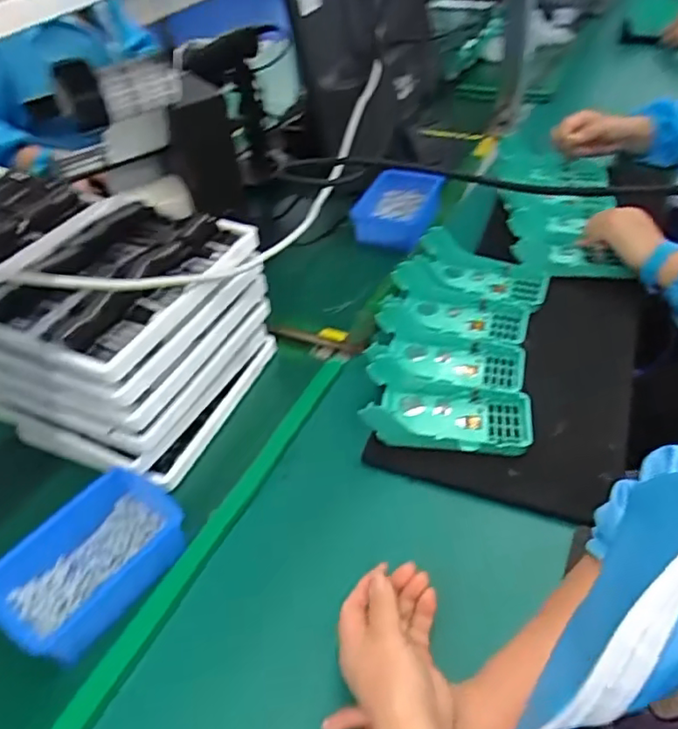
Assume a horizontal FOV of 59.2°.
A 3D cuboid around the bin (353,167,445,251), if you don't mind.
[{"bbox_3d":[0.094,-0.228,0.868,0.096,0.060,0.152,15,47,22],"label":"bin"}]

